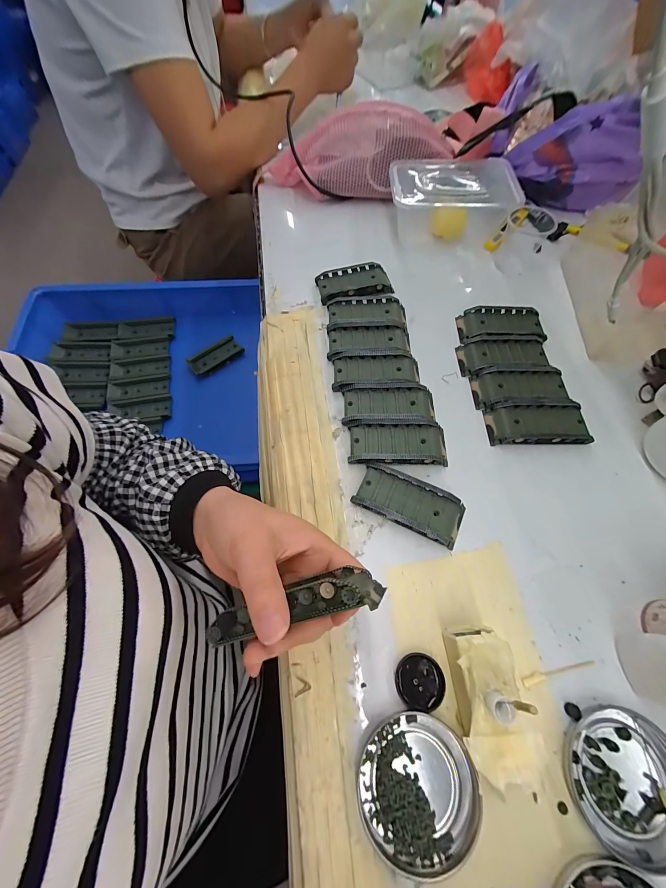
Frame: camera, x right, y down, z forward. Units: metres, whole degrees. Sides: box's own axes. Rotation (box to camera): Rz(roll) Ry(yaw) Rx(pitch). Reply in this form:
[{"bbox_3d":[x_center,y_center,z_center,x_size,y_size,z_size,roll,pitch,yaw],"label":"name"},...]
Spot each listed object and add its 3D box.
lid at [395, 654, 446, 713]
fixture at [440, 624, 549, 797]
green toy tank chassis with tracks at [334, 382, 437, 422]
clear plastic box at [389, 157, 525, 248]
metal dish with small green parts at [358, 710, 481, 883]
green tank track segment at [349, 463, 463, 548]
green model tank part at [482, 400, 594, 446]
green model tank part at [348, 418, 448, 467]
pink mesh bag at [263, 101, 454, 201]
[{"bbox_3d":[0.065,0.178,0.235,0.035,0.008,0.034,0,65,0],"label":"lid"},{"bbox_3d":[0.105,0.175,0.215,0.047,0.046,0.083,-8,65,-4],"label":"fixture"},{"bbox_3d":[0.056,-0.043,0.330,0.101,0.016,0.044,1,65,0],"label":"green toy tank chassis with tracks"},{"bbox_3d":[0.158,-0.346,0.436,0.154,0.058,0.115,-2,65,-1],"label":"clear plastic box"},{"bbox_3d":[0.058,0.232,0.209,0.078,0.007,0.076,0,65,0],"label":"metal dish with small green parts"},{"bbox_3d":[0.071,0.054,0.286,0.096,0.019,0.045,23,67,11],"label":"green tank track segment"},{"bbox_3d":[0.210,-0.021,0.319,0.097,0.019,0.043,0,65,0],"label":"green model tank part"},{"bbox_3d":[0.065,-0.002,0.311,0.094,0.018,0.046,1,65,0],"label":"green model tank part"},{"bbox_3d":[0.029,-0.439,0.470,0.279,0.083,0.095,10,65,5],"label":"pink mesh bag"}]

